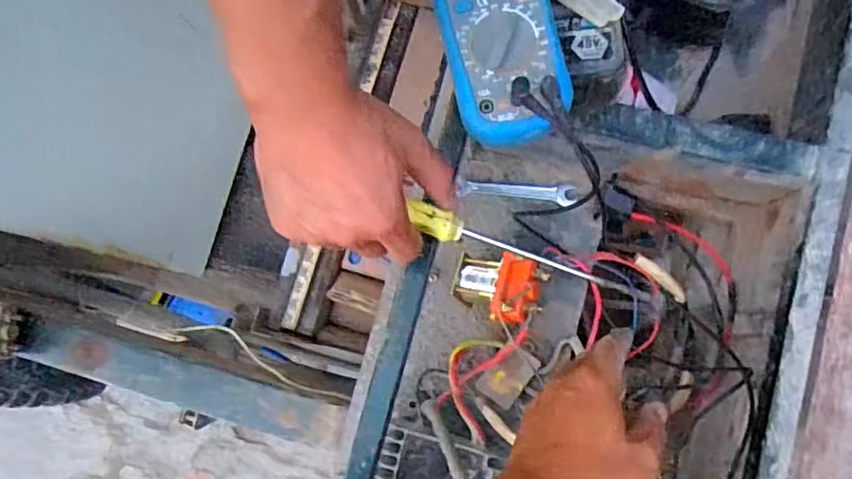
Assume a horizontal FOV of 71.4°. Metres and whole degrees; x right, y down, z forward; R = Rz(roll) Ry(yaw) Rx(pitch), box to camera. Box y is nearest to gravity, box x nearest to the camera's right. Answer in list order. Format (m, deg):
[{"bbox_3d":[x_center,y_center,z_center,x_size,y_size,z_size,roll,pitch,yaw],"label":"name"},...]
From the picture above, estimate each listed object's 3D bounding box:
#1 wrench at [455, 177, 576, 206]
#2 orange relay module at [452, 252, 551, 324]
[{"bbox_3d":[0.088,-0.046,0.578,0.110,0.011,0.019,5,86,5],"label":"wrench"},{"bbox_3d":[0.066,0.041,0.545,0.078,0.061,0.055,16,87,6],"label":"orange relay module"}]

